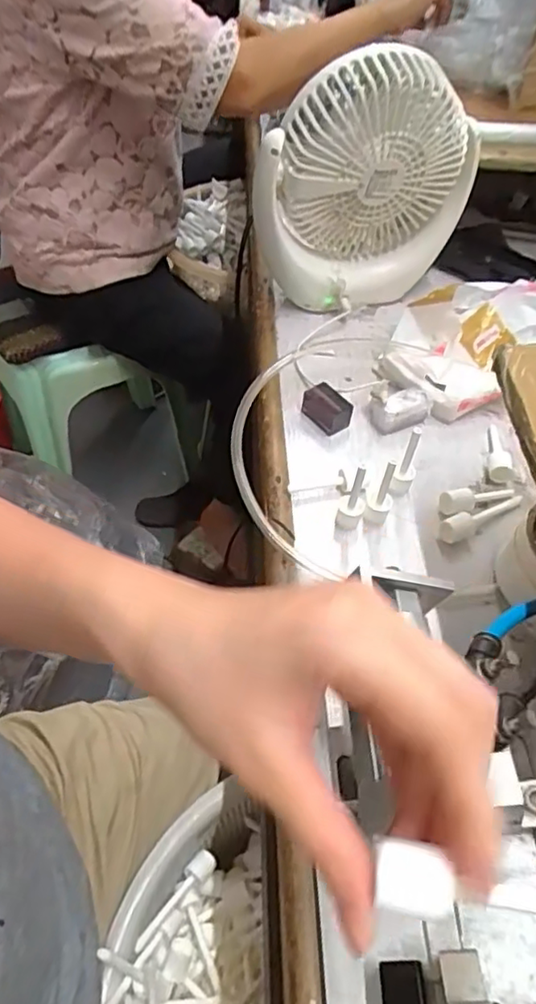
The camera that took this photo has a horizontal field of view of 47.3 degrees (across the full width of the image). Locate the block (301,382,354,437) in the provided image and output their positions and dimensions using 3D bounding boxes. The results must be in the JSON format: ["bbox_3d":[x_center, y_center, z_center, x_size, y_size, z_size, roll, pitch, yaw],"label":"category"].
[{"bbox_3d":[0.049,-0.080,0.519,0.026,0.025,0.041,-26,57,-21],"label":"block"}]

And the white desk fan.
[{"bbox_3d":[0.084,-0.280,0.559,0.189,0.203,0.066,-16,54,-14],"label":"white desk fan"}]

